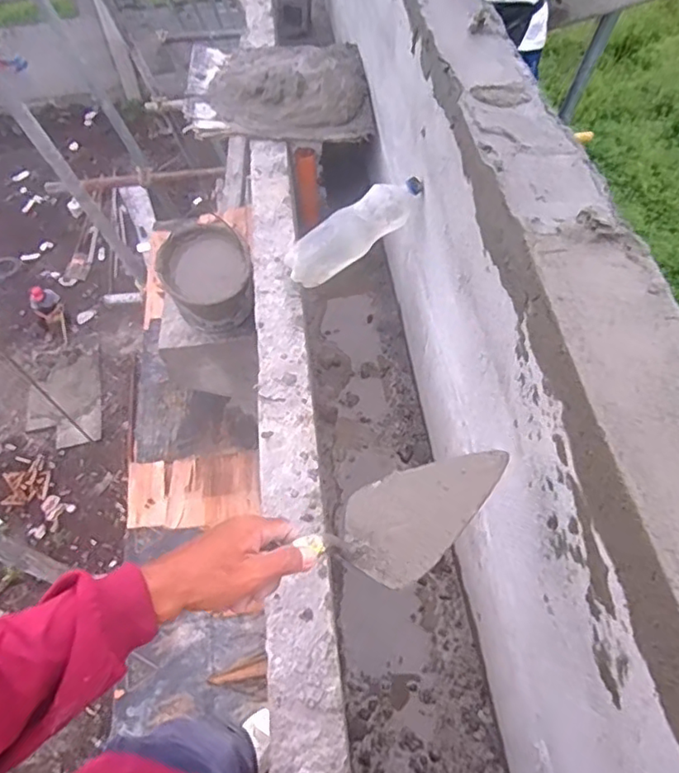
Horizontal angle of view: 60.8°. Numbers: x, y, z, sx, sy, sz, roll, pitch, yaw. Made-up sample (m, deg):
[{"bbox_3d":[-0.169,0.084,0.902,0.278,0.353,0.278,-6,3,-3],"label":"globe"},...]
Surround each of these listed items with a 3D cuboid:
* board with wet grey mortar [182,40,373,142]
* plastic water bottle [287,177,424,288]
[{"bbox_3d":[-0.169,-0.819,1.589,0.486,0.073,0.472,-6,54,-2],"label":"board with wet grey mortar"},{"bbox_3d":[0.030,-0.298,1.115,0.298,0.086,0.086,-31,51,23],"label":"plastic water bottle"}]

